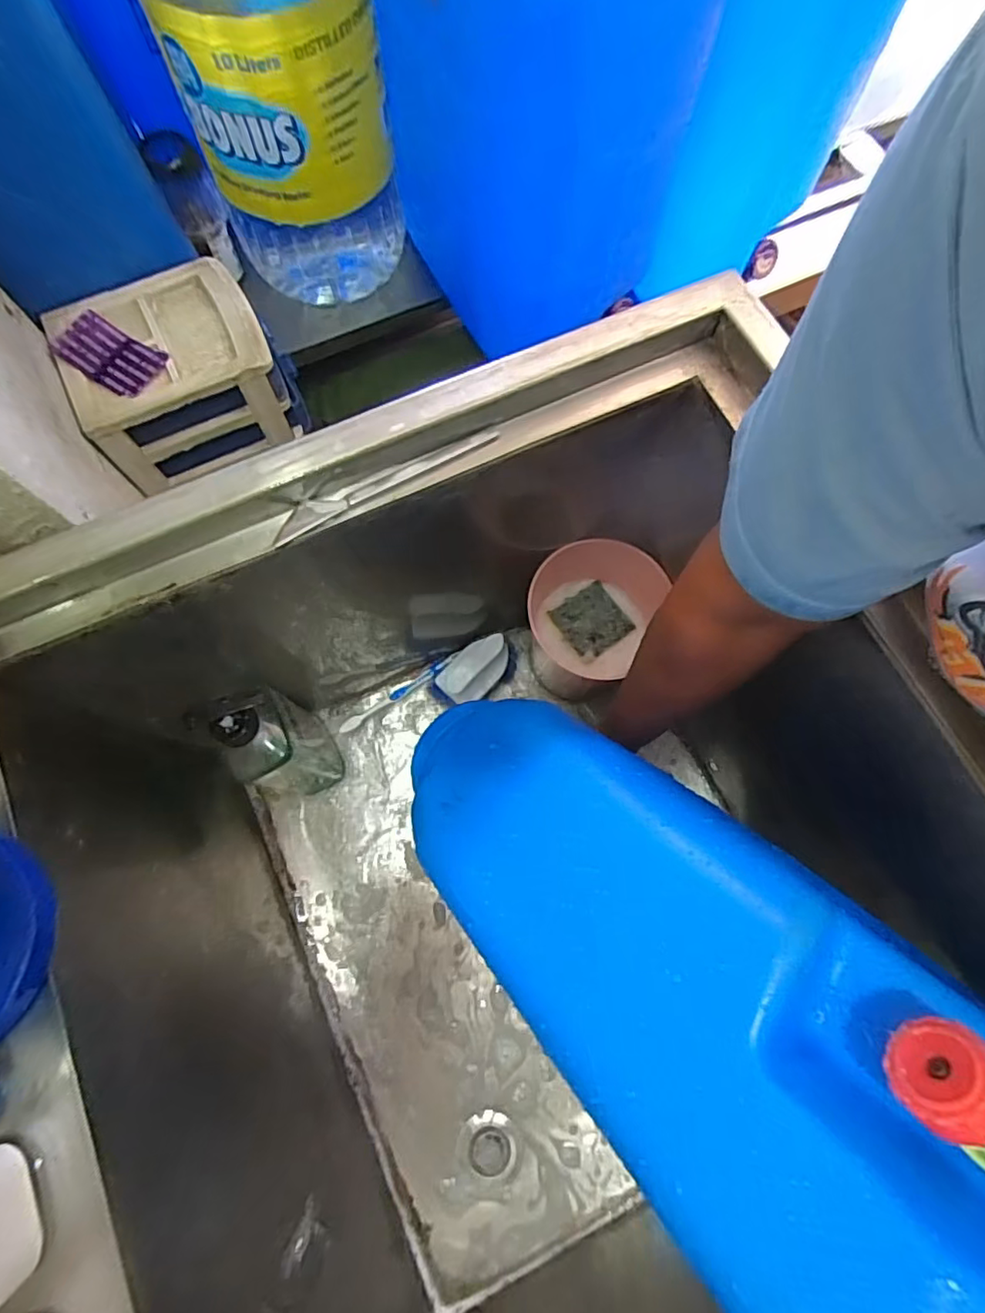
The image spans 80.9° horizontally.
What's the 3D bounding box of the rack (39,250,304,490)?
[{"bbox_3d":[-0.290,-0.262,0.541,0.167,0.104,0.139,-26,75,-9],"label":"rack"}]

